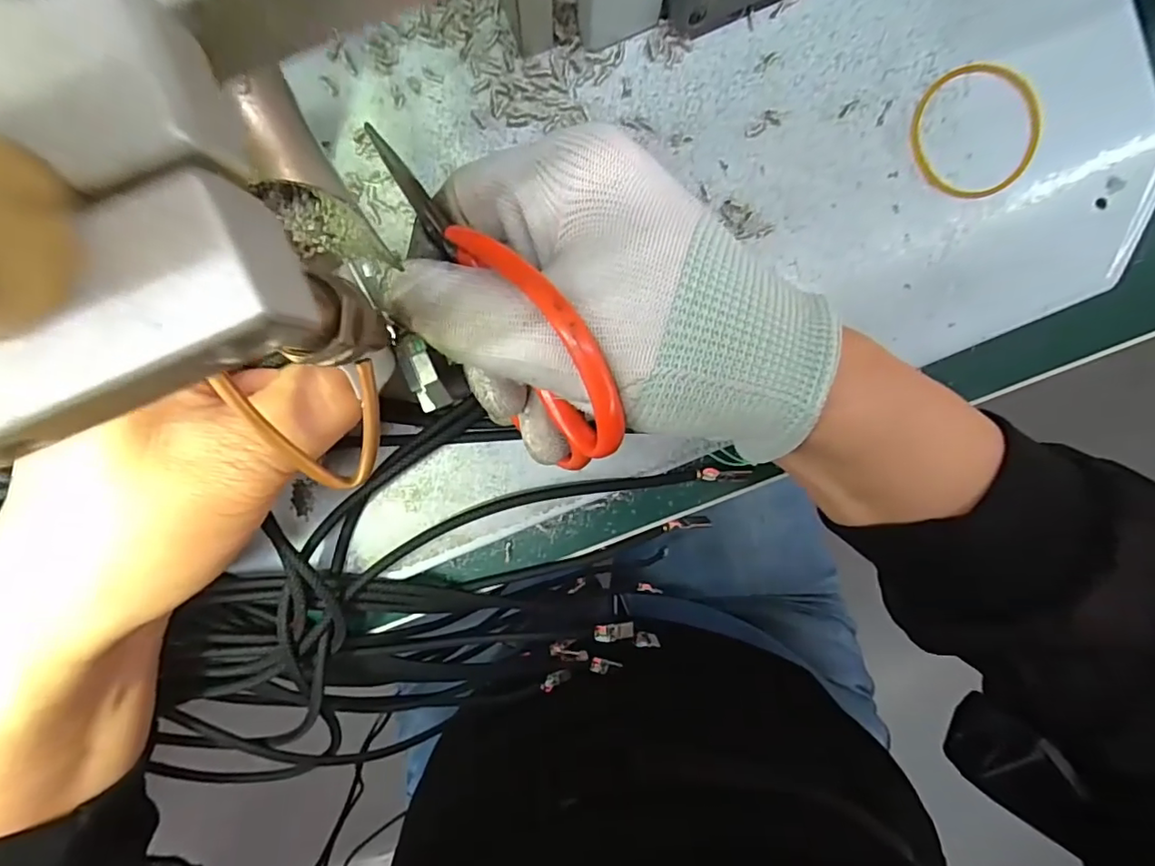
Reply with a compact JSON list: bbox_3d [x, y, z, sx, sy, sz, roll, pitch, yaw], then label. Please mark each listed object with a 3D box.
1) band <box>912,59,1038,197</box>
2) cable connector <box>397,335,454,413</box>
[{"bbox_3d":[0.146,-0.110,0.206,0.045,0.004,0.046,0,98,-1],"label":"band"},{"bbox_3d":[-0.048,-0.018,0.174,0.010,0.006,0.024,-18,114,2],"label":"cable connector"}]

